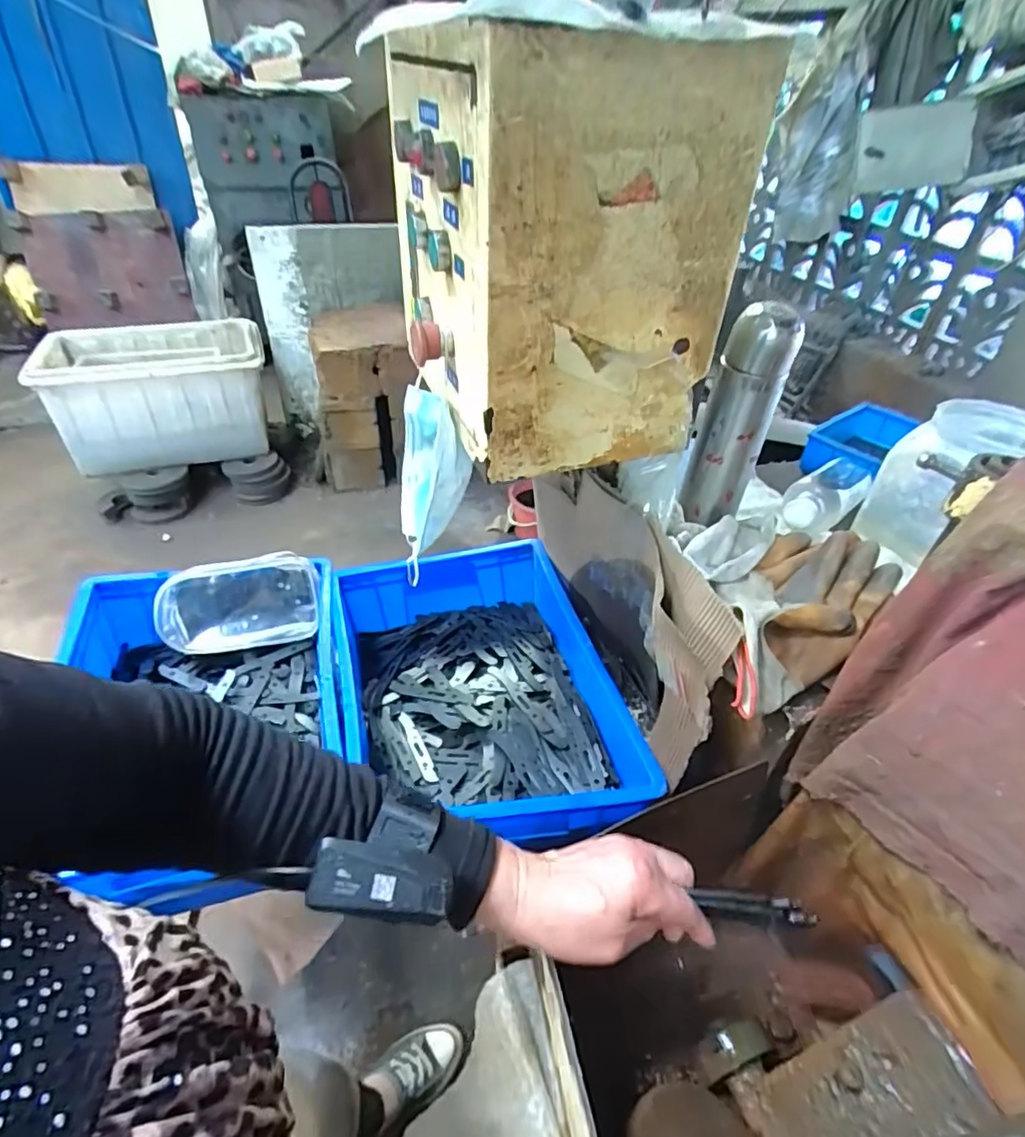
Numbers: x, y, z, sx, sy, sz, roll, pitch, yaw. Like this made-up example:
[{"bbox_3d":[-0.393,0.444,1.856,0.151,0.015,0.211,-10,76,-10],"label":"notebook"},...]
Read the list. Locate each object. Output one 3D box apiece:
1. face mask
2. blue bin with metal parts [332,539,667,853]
[{"bbox_3d":[-0.083,-0.079,0.623,0.065,0.197,0.097,-7,41,-12],"label":"face mask"},{"bbox_3d":[-0.039,0.146,0.745,0.277,0.121,0.419,-11,42,-16],"label":"blue bin with metal parts"}]

